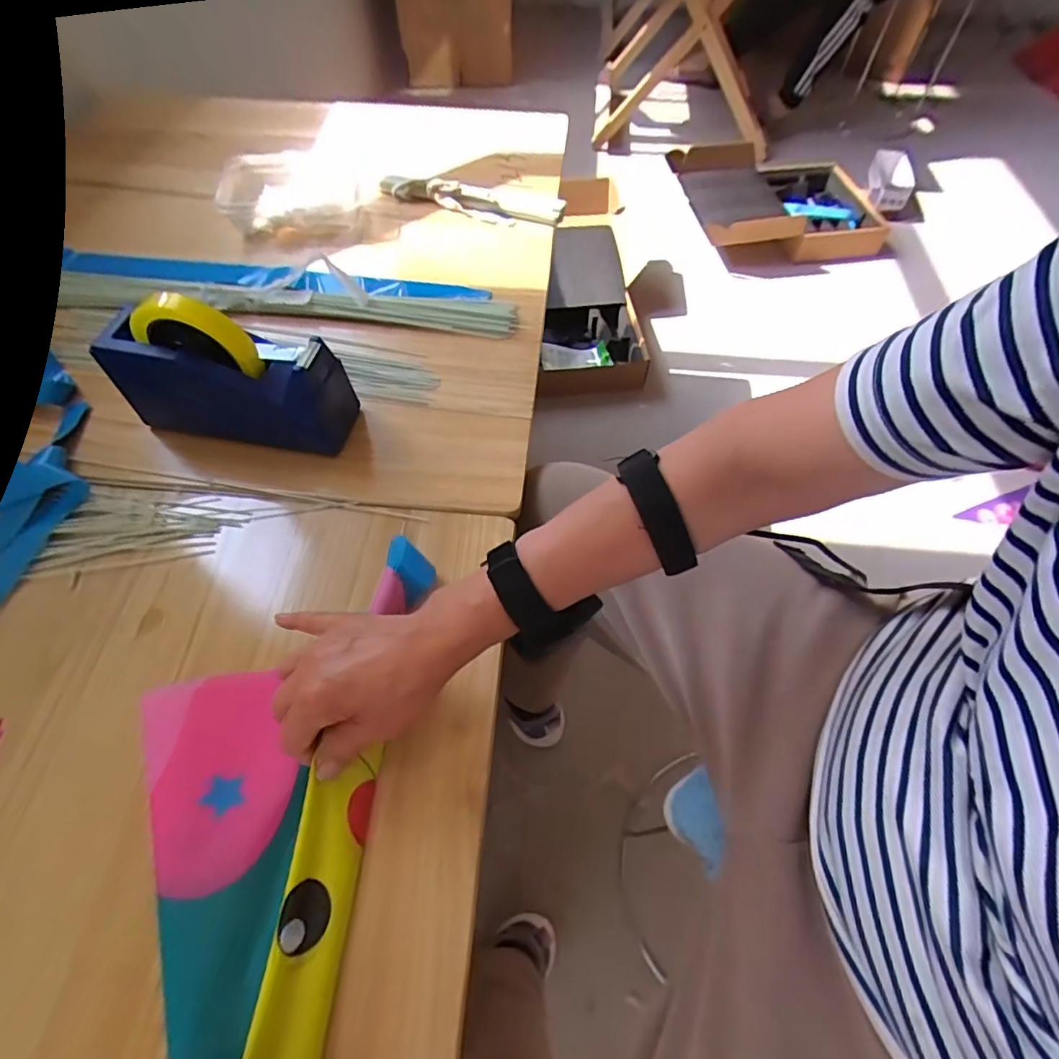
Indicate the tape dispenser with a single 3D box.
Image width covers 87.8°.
[{"bbox_3d":[-0.275,-0.142,0.502,0.200,0.132,0.064,8,60,3],"label":"tape dispenser"}]

